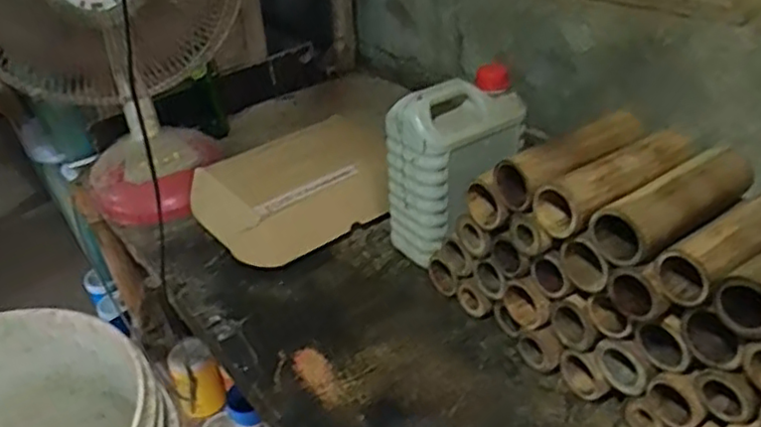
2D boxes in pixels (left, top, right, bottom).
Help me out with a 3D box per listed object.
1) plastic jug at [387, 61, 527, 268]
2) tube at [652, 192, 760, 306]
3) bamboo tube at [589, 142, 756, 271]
[{"bbox_3d":[0.097,-0.058,0.860,0.164,0.234,0.106,-23,37,-29],"label":"plastic jug"},{"bbox_3d":[0.317,0.023,0.560,0.175,0.055,0.055,-20,35,-25],"label":"tube"},{"bbox_3d":[0.281,-0.008,0.601,0.177,0.051,0.066,-21,36,-27],"label":"bamboo tube"}]

